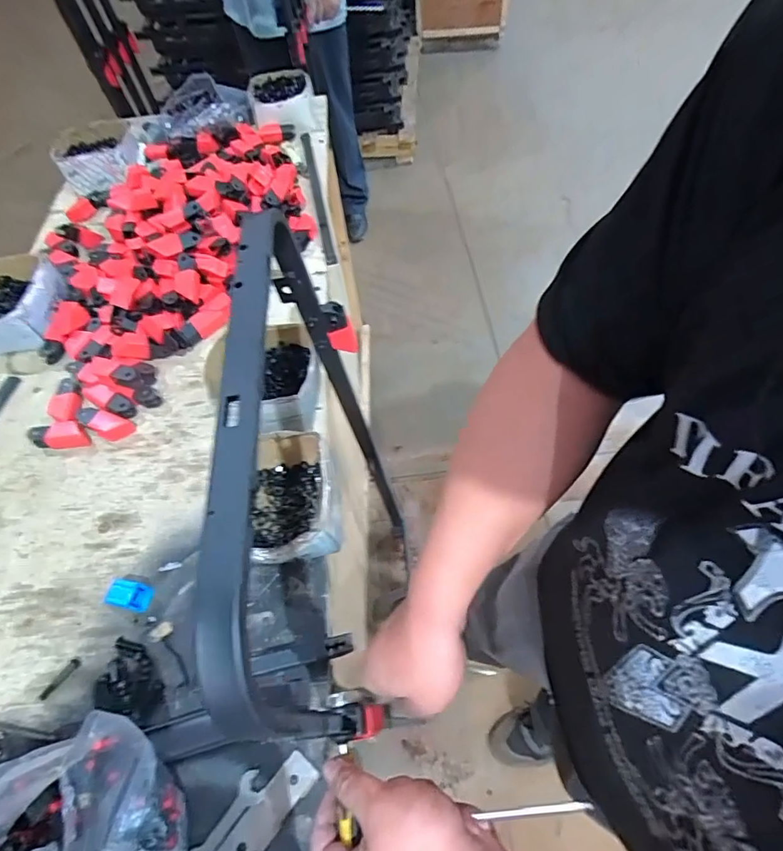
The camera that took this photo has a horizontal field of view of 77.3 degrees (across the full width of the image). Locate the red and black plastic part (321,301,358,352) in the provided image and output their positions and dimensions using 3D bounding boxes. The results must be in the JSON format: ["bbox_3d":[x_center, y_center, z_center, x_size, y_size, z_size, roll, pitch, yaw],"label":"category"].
[{"bbox_3d":[-0.074,-0.140,0.697,0.039,0.078,0.027,-13,58,-5],"label":"red and black plastic part"}]

